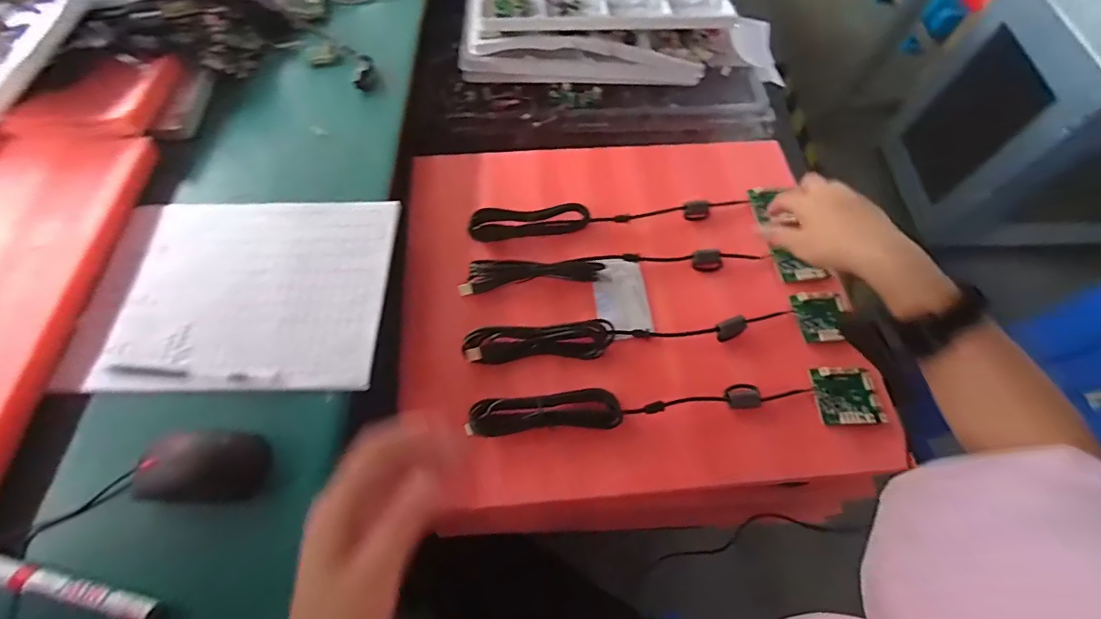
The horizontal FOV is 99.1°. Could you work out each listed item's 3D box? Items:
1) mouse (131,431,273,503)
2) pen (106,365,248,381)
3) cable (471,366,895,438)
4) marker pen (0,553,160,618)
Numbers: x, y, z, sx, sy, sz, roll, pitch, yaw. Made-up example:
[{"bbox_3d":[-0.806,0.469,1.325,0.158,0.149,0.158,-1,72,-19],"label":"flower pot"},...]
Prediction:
[{"bbox_3d":[-0.290,0.130,0.387,0.095,0.034,0.054,-3,64,-1],"label":"mouse"},{"bbox_3d":[-0.347,0.059,0.434,0.130,0.004,0.010,4,64,2],"label":"pen"},{"bbox_3d":[0.124,0.094,0.474,0.405,0.025,0.054,-2,64,-1],"label":"cable"},{"bbox_3d":[-0.364,0.210,0.353,0.142,0.015,0.017,12,65,6],"label":"marker pen"}]

